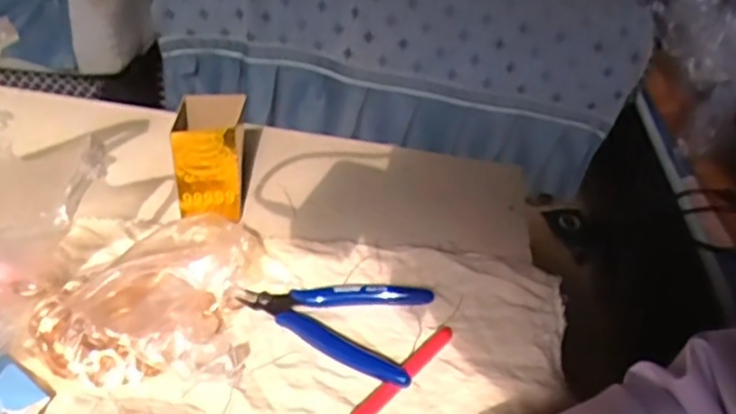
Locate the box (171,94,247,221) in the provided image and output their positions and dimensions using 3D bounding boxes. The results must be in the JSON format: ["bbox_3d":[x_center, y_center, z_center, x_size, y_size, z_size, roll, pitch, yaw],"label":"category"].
[{"bbox_3d":[-0.112,-0.032,0.469,0.047,0.086,0.047,-2,40,-11],"label":"box"}]

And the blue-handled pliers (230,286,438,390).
[{"bbox_3d":[-0.023,0.067,0.410,0.114,0.014,0.077,15,39,10],"label":"blue-handled pliers"}]

